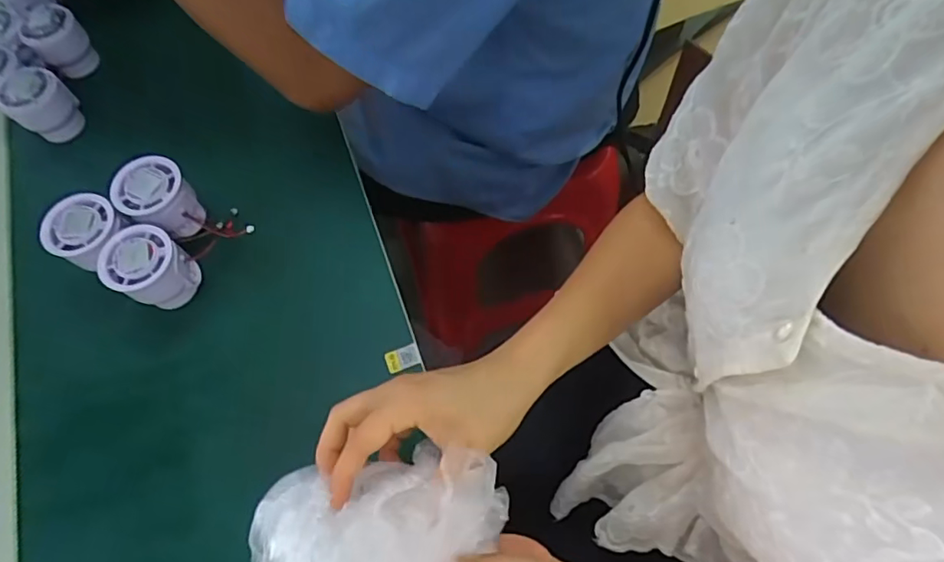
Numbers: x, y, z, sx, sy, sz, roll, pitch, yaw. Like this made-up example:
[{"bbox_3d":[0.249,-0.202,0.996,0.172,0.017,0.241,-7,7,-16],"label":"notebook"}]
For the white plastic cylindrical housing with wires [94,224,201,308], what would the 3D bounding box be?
[{"bbox_3d":[-0.241,-0.007,0.427,0.051,0.055,0.050,-1,66,3],"label":"white plastic cylindrical housing with wires"}]

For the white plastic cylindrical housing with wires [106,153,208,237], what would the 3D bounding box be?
[{"bbox_3d":[-0.243,-0.063,0.442,0.051,0.049,0.051,-1,66,3],"label":"white plastic cylindrical housing with wires"}]

